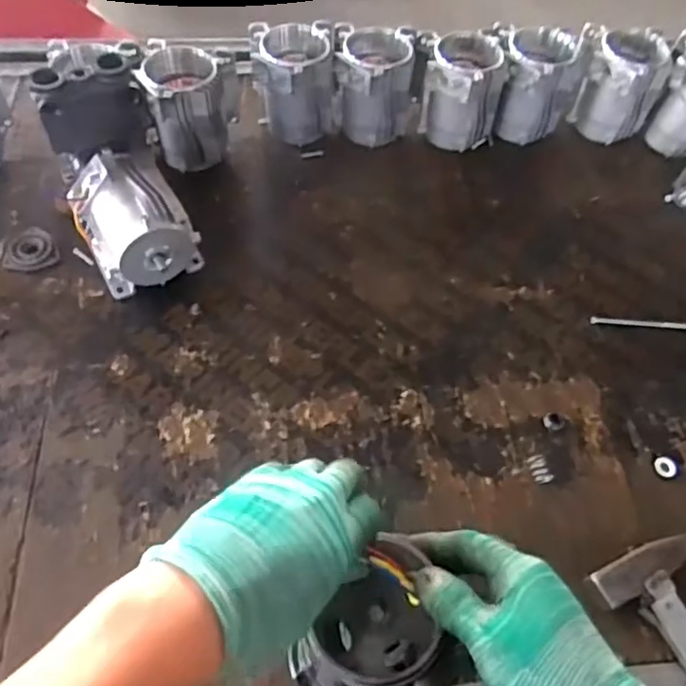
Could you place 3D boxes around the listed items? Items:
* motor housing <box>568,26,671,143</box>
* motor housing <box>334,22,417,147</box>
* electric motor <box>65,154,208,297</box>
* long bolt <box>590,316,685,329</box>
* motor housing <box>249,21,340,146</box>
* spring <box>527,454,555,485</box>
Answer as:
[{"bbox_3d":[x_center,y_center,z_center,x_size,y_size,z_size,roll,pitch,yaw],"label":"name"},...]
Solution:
[{"bbox_3d":[0.419,-0.385,0.964,0.111,0.143,0.094,25,59,12],"label":"motor housing"},{"bbox_3d":[0.046,-0.375,0.944,0.114,0.143,0.105,0,57,-4],"label":"motor housing"},{"bbox_3d":[-0.255,-0.144,0.779,0.119,0.118,0.153,-27,63,-20],"label":"electric motor"},{"bbox_3d":[0.389,-0.026,0.830,0.131,0.006,0.012,2,57,-3],"label":"long bolt"},{"bbox_3d":[-0.070,-0.379,0.938,0.121,0.142,0.113,-3,57,-6],"label":"motor housing"},{"bbox_3d":[0.214,0.138,0.689,0.017,0.014,0.031,-19,60,-16],"label":"spring"}]

